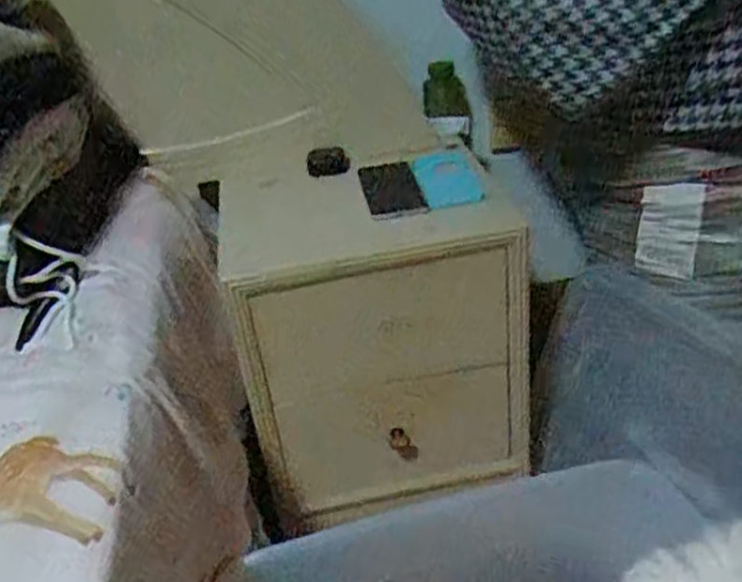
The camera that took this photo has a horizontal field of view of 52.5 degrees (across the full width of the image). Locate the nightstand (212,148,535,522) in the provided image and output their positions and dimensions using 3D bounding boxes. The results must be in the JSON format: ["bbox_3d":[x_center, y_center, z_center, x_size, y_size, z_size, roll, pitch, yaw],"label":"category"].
[{"bbox_3d":[0.007,0.044,1.050,0.367,0.397,0.292,-7,31,0],"label":"nightstand"}]

